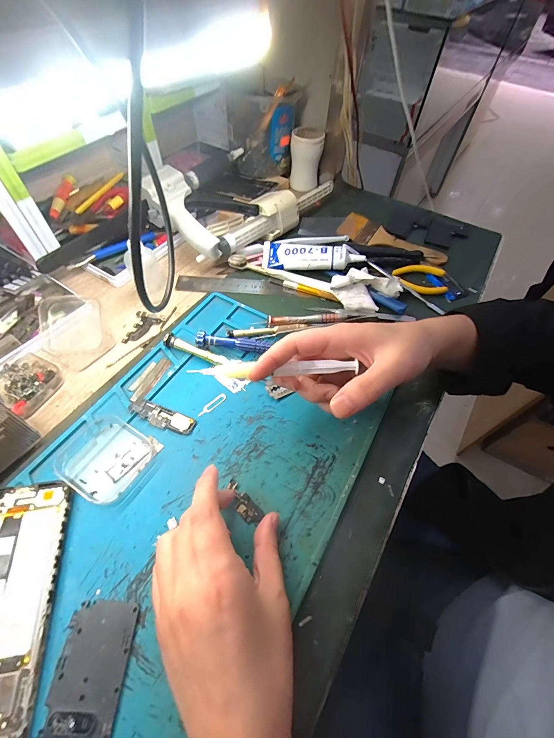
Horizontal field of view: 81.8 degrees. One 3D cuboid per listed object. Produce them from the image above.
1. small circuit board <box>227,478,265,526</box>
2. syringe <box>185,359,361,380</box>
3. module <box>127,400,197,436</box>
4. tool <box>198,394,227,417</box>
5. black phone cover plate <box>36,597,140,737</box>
[{"bbox_3d":[-0.028,0.111,0.268,0.017,0.004,0.039,-32,64,-22],"label":"small circuit board"},{"bbox_3d":[-0.005,0.000,0.265,0.136,0.010,0.011,-2,56,5],"label":"syringe"},{"bbox_3d":[-0.111,0.046,0.307,0.065,0.004,0.020,21,57,9],"label":"module"},{"bbox_3d":[-0.065,0.035,0.318,0.009,0.004,0.034,40,63,21],"label":"tool"},{"bbox_3d":[-0.119,0.191,0.206,0.043,0.004,0.066,4,56,-2],"label":"black phone cover plate"}]

